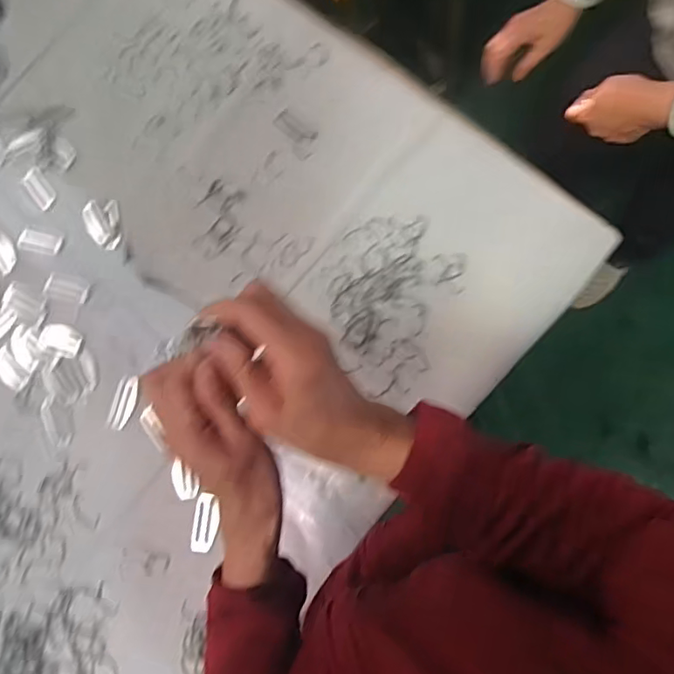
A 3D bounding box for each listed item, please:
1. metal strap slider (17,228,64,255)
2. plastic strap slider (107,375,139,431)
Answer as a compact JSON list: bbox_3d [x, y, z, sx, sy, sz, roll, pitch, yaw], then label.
[{"bbox_3d":[-0.392,-0.126,0.727,0.057,0.005,0.029,12,81,8],"label":"metal strap slider"},{"bbox_3d":[-0.263,0.080,0.677,0.027,0.004,0.066,13,81,8],"label":"plastic strap slider"}]

